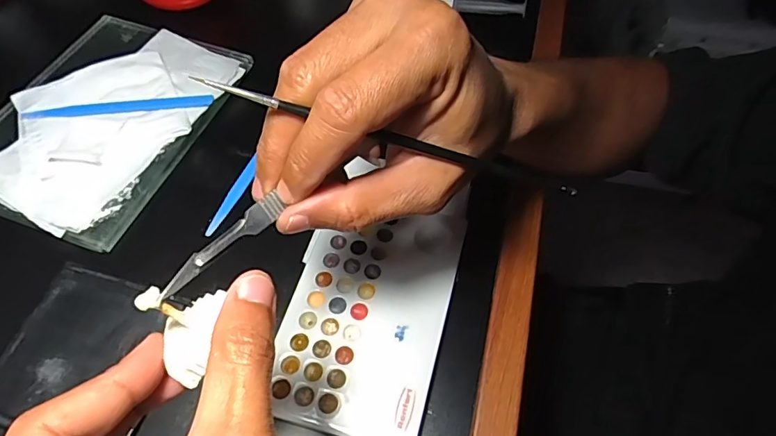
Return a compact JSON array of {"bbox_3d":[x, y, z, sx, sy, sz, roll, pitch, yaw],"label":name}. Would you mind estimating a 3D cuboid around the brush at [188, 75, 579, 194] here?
[{"bbox_3d":[0.008,-0.029,0.191,0.161,0.006,0.004,14,58,-18],"label":"brush"}]

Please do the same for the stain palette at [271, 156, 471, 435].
[{"bbox_3d":[-0.011,0.050,0.297,0.091,0.012,0.155,14,58,6],"label":"stain palette"}]

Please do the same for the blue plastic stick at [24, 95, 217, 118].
[{"bbox_3d":[-0.205,-0.085,0.371,0.137,0.004,0.008,-7,58,-7],"label":"blue plastic stick"}]

